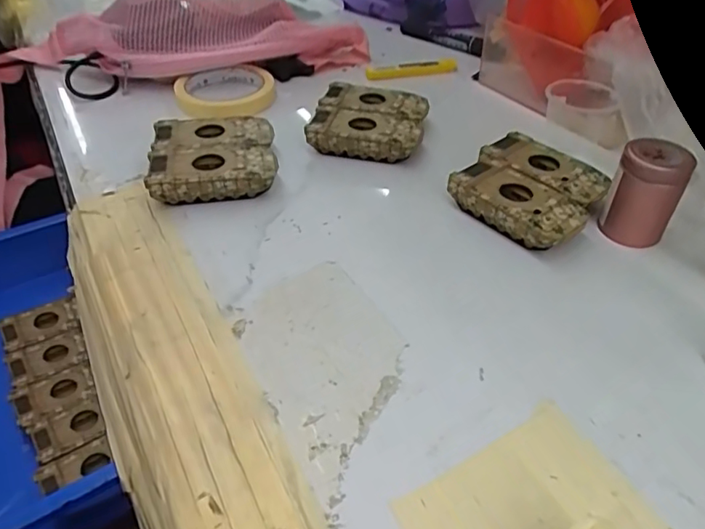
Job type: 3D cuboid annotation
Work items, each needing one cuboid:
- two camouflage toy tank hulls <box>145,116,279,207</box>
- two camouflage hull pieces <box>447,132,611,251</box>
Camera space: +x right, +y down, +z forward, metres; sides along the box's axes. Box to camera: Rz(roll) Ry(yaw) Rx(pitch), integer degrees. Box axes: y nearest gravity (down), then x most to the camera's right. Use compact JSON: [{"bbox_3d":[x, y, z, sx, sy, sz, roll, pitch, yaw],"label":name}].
[{"bbox_3d":[-0.112,-0.086,0.458,0.094,0.029,0.095,-5,42,-6],"label":"two camouflage toy tank hulls"},{"bbox_3d":[0.135,-0.053,0.429,0.095,0.031,0.104,28,48,27],"label":"two camouflage hull pieces"}]

